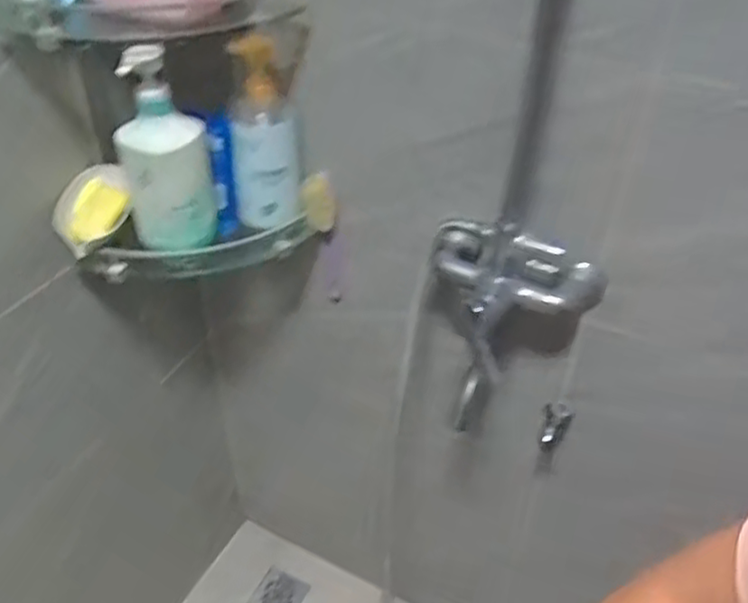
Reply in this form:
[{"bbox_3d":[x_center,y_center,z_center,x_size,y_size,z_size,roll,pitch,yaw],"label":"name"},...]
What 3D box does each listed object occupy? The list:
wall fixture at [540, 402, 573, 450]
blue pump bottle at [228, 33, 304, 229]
[{"bbox_3d":[0.240,0.163,0.938,0.034,0.081,0.034,11,41,12],"label":"wall fixture"},{"bbox_3d":[-0.127,-0.199,0.829,0.079,0.207,0.079,-4,40,-6],"label":"blue pump bottle"}]

